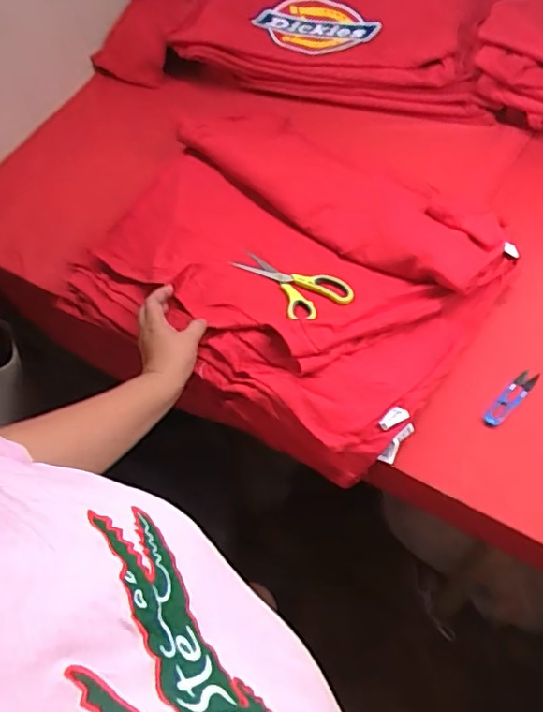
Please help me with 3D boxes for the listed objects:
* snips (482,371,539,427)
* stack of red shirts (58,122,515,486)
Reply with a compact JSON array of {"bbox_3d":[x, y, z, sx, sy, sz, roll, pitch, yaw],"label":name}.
[{"bbox_3d":[0.308,0.053,0.742,0.102,0.006,0.023,-39,81,-22],"label":"snips"},{"bbox_3d":[0.016,-0.147,0.845,0.560,0.101,0.452,31,64,23],"label":"stack of red shirts"}]

